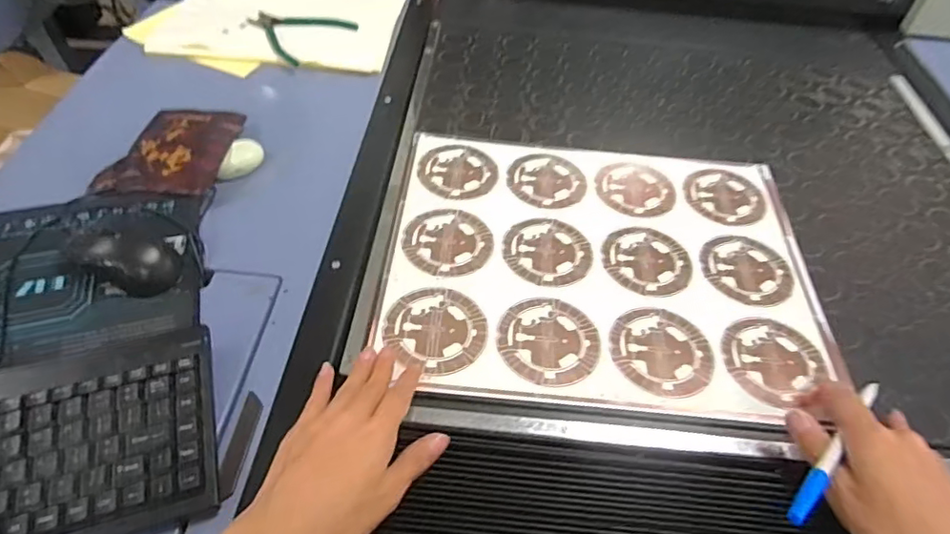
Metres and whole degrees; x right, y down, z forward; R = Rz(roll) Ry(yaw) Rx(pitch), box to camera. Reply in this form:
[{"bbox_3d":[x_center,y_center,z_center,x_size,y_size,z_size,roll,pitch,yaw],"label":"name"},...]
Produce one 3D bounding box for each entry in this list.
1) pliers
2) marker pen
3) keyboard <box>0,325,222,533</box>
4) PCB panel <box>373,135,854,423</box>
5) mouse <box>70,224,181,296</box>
[{"bbox_3d":[-0.251,-0.333,0.792,0.132,0.009,0.129,32,55,19],"label":"pliers"},{"bbox_3d":[0.259,0.126,0.400,0.176,0.014,0.011,-24,56,-38],"label":"marker pen"},{"bbox_3d":[-0.332,0.139,0.384,0.291,0.032,0.146,-13,53,-15],"label":"keyboard"},{"bbox_3d":[0.124,-0.012,0.561,0.402,0.006,0.321,5,51,1],"label":"PCB panel"},{"bbox_3d":[-0.313,-0.013,0.510,0.097,0.032,0.056,22,52,13],"label":"mouse"}]

